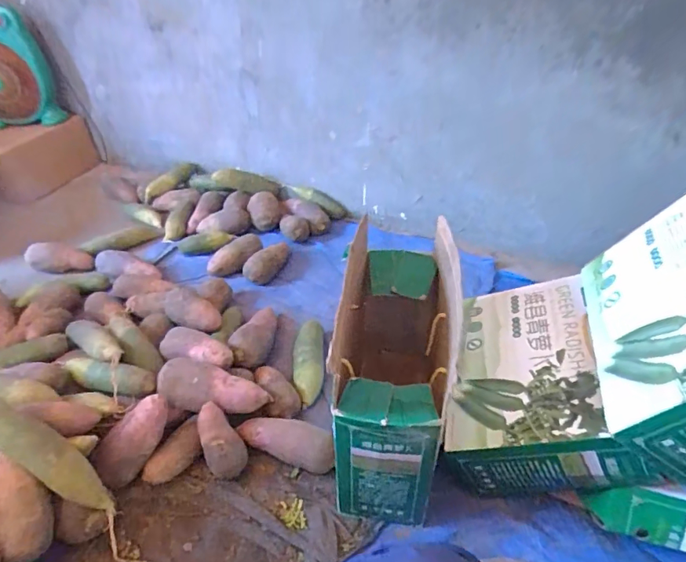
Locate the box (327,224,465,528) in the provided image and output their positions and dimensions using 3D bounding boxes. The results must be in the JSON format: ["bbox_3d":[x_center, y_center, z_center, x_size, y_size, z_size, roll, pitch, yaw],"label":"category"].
[{"bbox_3d":[0.076,0.122,0.740,0.176,0.327,0.357,2,38,4],"label":"box"}]

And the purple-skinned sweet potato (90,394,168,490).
[{"bbox_3d":[-0.344,0.257,0.748,0.055,0.062,0.160,30,86,34],"label":"purple-skinned sweet potato"}]

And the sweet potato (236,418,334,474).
[{"bbox_3d":[-0.097,0.280,0.801,0.174,0.065,0.064,12,40,16],"label":"sweet potato"}]

